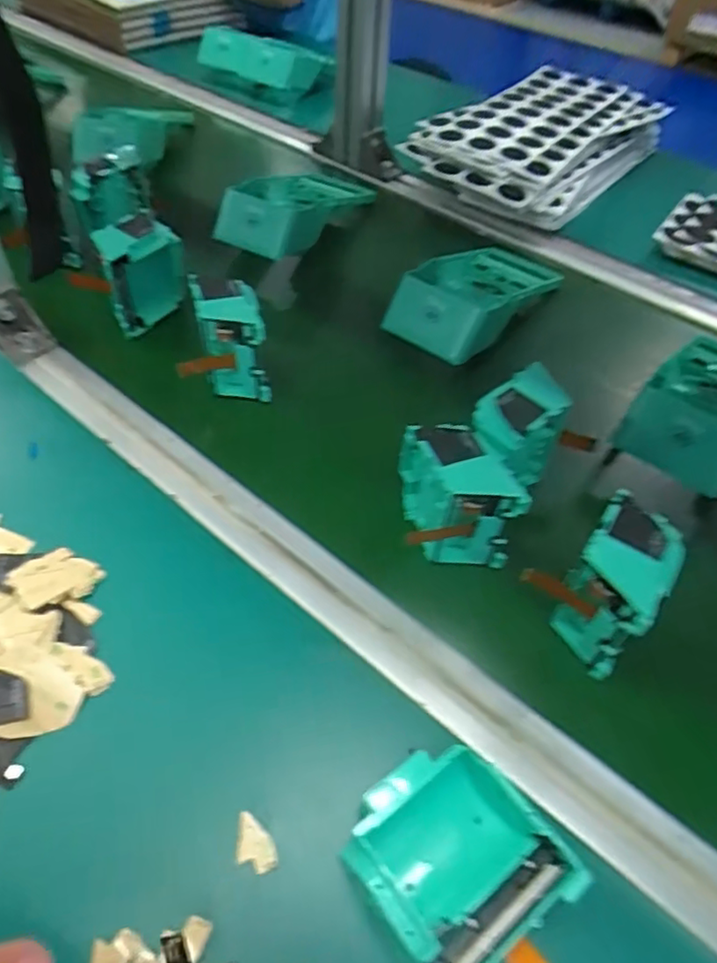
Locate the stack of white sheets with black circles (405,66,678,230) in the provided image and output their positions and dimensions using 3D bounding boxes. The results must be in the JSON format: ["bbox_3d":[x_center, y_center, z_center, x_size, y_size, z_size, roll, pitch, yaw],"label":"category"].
[{"bbox_3d":[0.205,-0.384,0.716,0.179,0.063,0.318,35,56,23],"label":"stack of white sheets with black circles"}]

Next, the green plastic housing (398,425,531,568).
[{"bbox_3d":[0.059,0.005,0.378,0.059,0.071,0.063,0,50,-4],"label":"green plastic housing"}]

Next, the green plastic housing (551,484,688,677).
[{"bbox_3d":[0.137,0.057,0.337,0.043,0.070,0.063,32,55,21],"label":"green plastic housing"}]

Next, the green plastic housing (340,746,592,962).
[{"bbox_3d":[0.047,0.165,0.265,0.079,0.038,0.092,-30,58,-26],"label":"green plastic housing"}]

